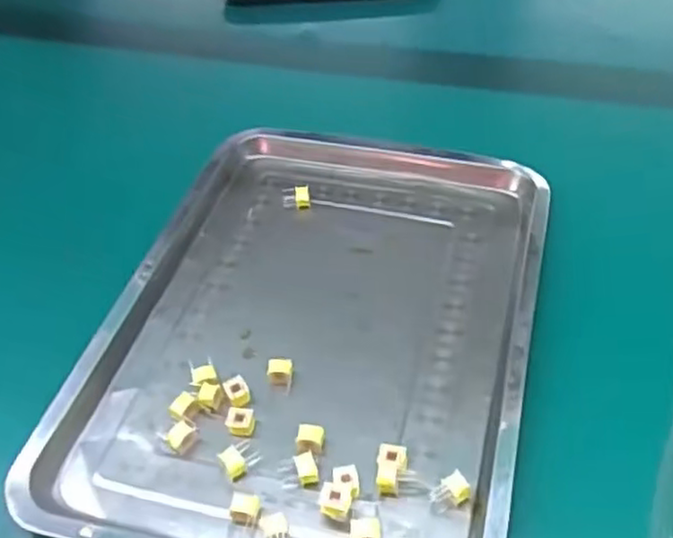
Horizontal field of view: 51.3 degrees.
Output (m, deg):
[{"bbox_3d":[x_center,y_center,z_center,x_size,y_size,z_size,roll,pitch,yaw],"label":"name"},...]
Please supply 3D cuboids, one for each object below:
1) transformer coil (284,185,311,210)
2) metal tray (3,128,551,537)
[{"bbox_3d":[-0.033,-0.061,0.600,0.022,0.017,0.017,-8,45,-1],"label":"transformer coil"},{"bbox_3d":[-0.012,0.034,0.508,0.291,0.032,0.392,8,47,15],"label":"metal tray"}]

